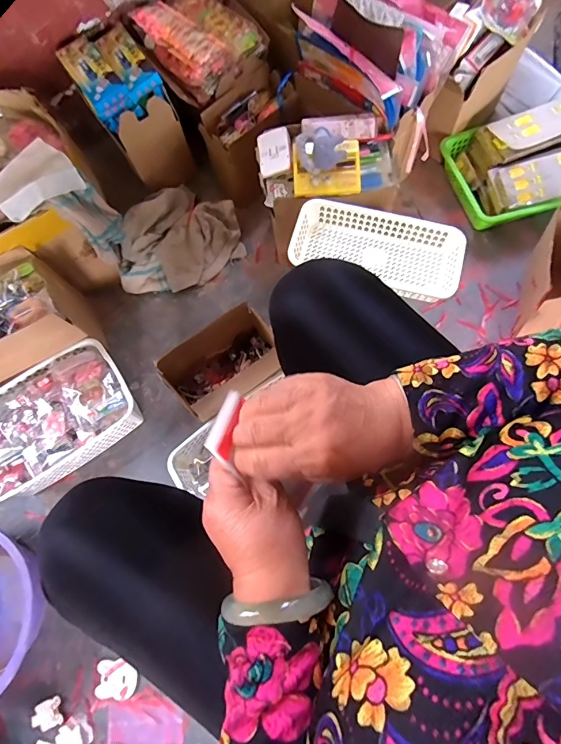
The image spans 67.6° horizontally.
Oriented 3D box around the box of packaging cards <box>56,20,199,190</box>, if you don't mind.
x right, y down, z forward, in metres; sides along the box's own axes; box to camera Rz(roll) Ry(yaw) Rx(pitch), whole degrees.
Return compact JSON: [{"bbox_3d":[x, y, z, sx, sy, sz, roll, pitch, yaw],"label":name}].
[{"bbox_3d":[-0.324,-0.560,0.906,0.147,0.215,0.229,-35,75,-9],"label":"box of packaging cards"}]

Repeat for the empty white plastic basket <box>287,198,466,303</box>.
[{"bbox_3d":[0.155,-0.197,0.693,0.275,0.054,0.128,17,74,6],"label":"empty white plastic basket"}]

